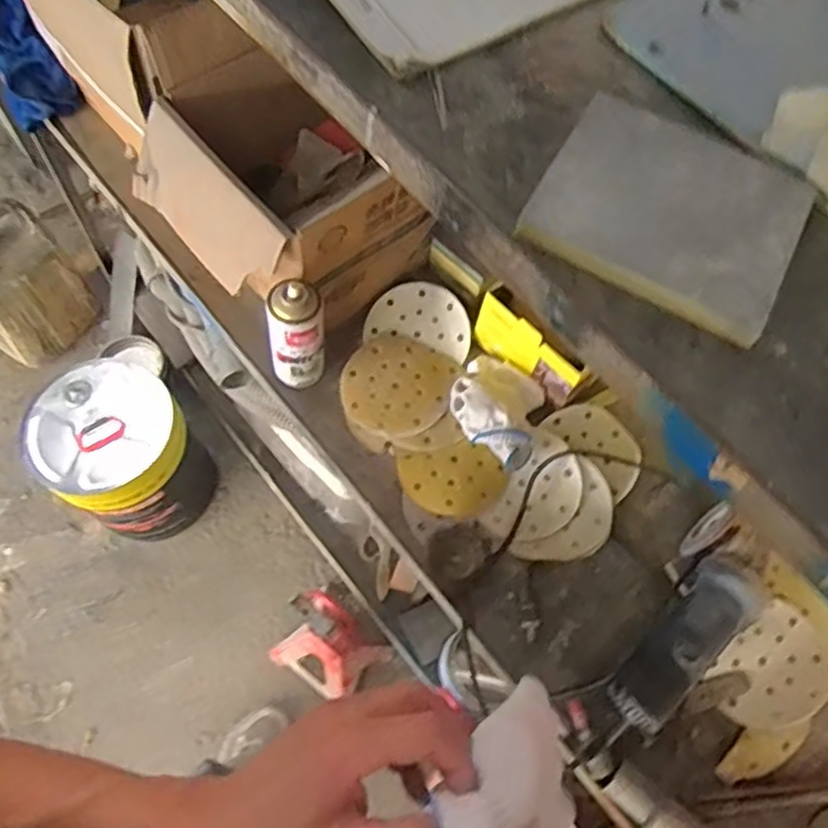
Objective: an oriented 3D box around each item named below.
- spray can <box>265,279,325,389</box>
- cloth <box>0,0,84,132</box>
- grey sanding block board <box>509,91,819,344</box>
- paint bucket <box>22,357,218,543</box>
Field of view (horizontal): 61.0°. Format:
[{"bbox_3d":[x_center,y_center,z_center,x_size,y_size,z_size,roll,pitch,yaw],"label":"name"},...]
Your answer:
[{"bbox_3d":[-0.140,-0.091,0.845,0.065,0.171,0.056,3,65,-2],"label":"spray can"},{"bbox_3d":[-0.596,-0.555,1.033,0.097,0.213,0.202,-31,71,-16],"label":"cloth"},{"bbox_3d":[0.124,-0.099,0.335,0.117,0.011,0.108,30,67,10],"label":"grey sanding block board"},{"bbox_3d":[-0.564,0.096,1.412,0.232,0.369,0.255,1,65,-3],"label":"paint bucket"}]

